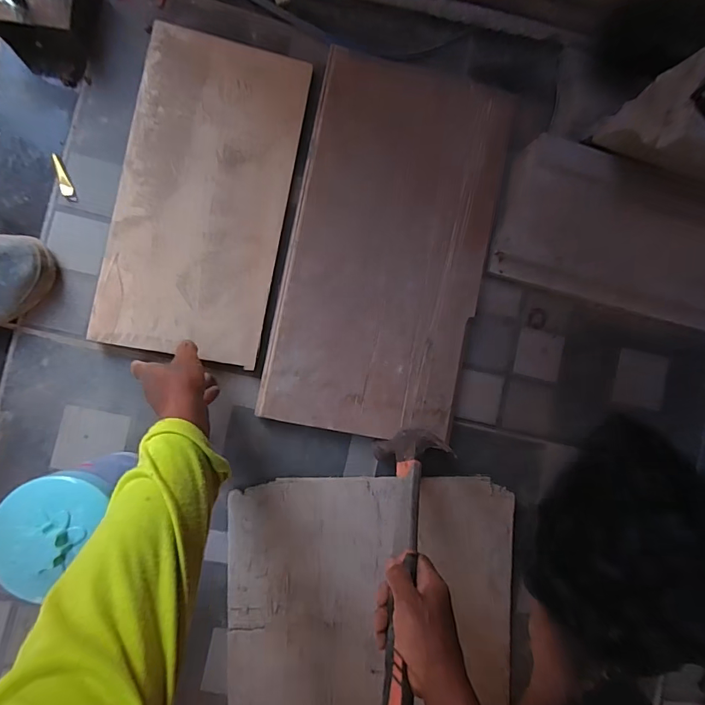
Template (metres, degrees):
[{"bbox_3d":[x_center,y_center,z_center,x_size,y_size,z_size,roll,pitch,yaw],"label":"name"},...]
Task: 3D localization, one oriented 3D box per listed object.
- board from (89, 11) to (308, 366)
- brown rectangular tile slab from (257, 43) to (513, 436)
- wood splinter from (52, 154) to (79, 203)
[{"bbox_3d":[-0.198,-0.207,0.551,0.210,0.020,0.421,11,88,-5],"label":"board"},{"bbox_3d":[0.054,-0.139,0.570,0.272,0.023,0.502,11,88,-5],"label":"brown rectangular tile slab"},{"bbox_3d":[-0.386,-0.230,0.546,0.015,0.004,0.063,-23,91,-5],"label":"wood splinter"}]

